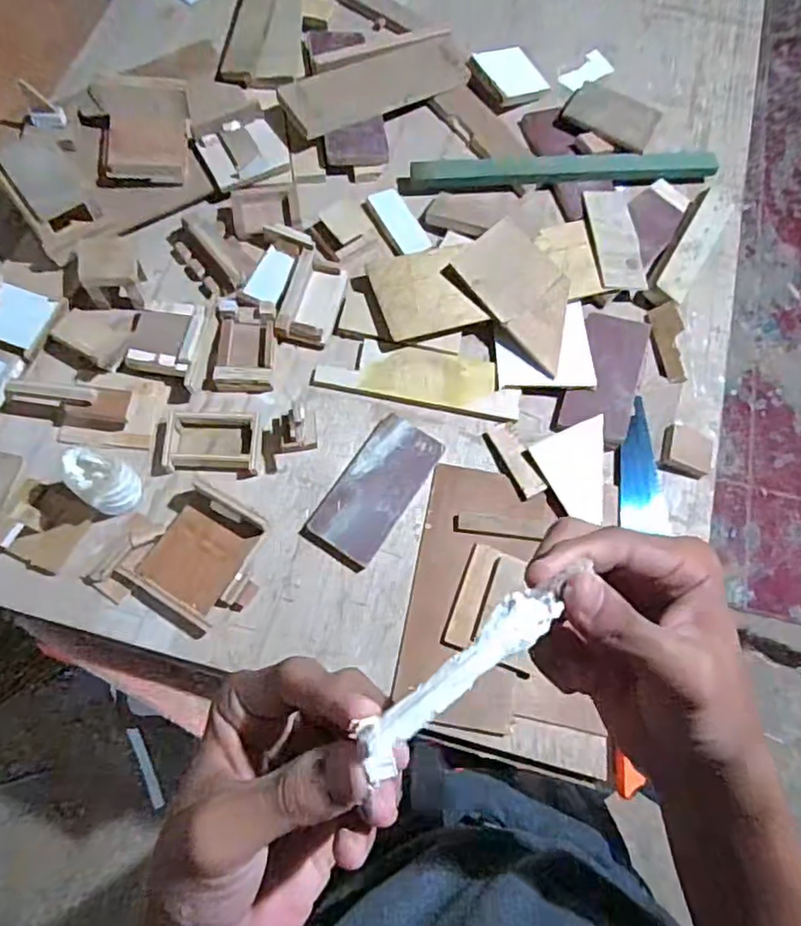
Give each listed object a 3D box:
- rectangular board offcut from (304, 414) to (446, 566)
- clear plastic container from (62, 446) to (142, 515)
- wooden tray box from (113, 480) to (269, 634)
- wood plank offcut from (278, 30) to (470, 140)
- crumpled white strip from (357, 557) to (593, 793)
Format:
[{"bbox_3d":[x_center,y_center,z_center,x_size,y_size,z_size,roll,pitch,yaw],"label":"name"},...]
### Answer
[{"bbox_3d":[-0.030,0.032,0.791,0.095,0.012,0.193,33,72,8],"label":"rectangular board offcut"},{"bbox_3d":[-0.351,0.017,0.728,0.063,0.094,0.062,41,73,11],"label":"clear plastic container"},{"bbox_3d":[-0.245,0.105,0.733,0.113,0.032,0.142,31,71,8],"label":"wooden tray box"},{"bbox_3d":[-0.033,-0.597,0.969,0.308,0.014,0.089,-27,95,-14],"label":"wood plank offcut"},{"bbox_3d":[0.026,0.068,0.212,0.093,0.008,0.016,-33,74,-25],"label":"crumpled white strip"}]

